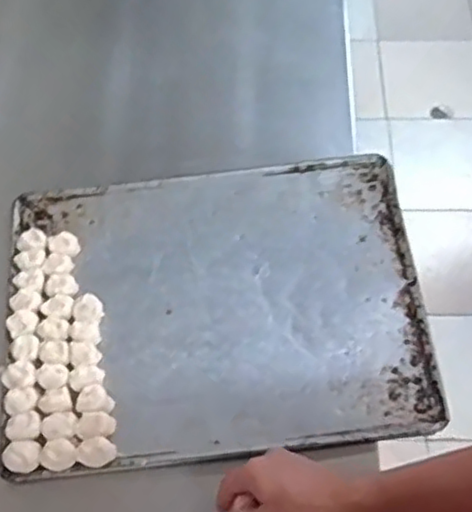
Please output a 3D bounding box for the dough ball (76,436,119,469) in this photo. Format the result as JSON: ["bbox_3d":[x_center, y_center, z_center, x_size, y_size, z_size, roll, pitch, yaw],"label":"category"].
[{"bbox_3d":[-0.136,0.192,0.654,0.029,0.023,0.032,34,67,17],"label":"dough ball"}]

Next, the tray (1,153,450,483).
[{"bbox_3d":[-0.008,0.049,0.738,0.415,0.018,0.328,-6,62,-3],"label":"tray"}]

